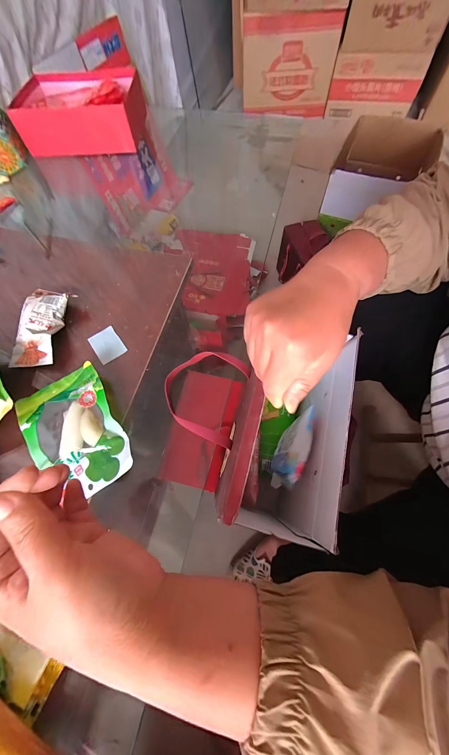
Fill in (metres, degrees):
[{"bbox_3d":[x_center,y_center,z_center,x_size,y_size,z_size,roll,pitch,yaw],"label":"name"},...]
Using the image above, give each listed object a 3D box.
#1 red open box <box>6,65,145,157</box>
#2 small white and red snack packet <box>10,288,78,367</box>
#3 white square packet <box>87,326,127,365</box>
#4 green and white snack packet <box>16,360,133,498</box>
[{"bbox_3d":[-0.363,-0.652,0.621,0.293,0.077,0.241,-5,66,1],"label":"red open box"},{"bbox_3d":[-0.279,-0.075,0.383,0.073,0.033,0.115,5,67,5],"label":"small white and red snack packet"},{"bbox_3d":[-0.181,-0.050,0.393,0.042,0.005,0.056,-35,69,-12],"label":"white square packet"},{"bbox_3d":[-0.196,0.068,0.325,0.112,0.014,0.166,-31,68,-10],"label":"green and white snack packet"}]

